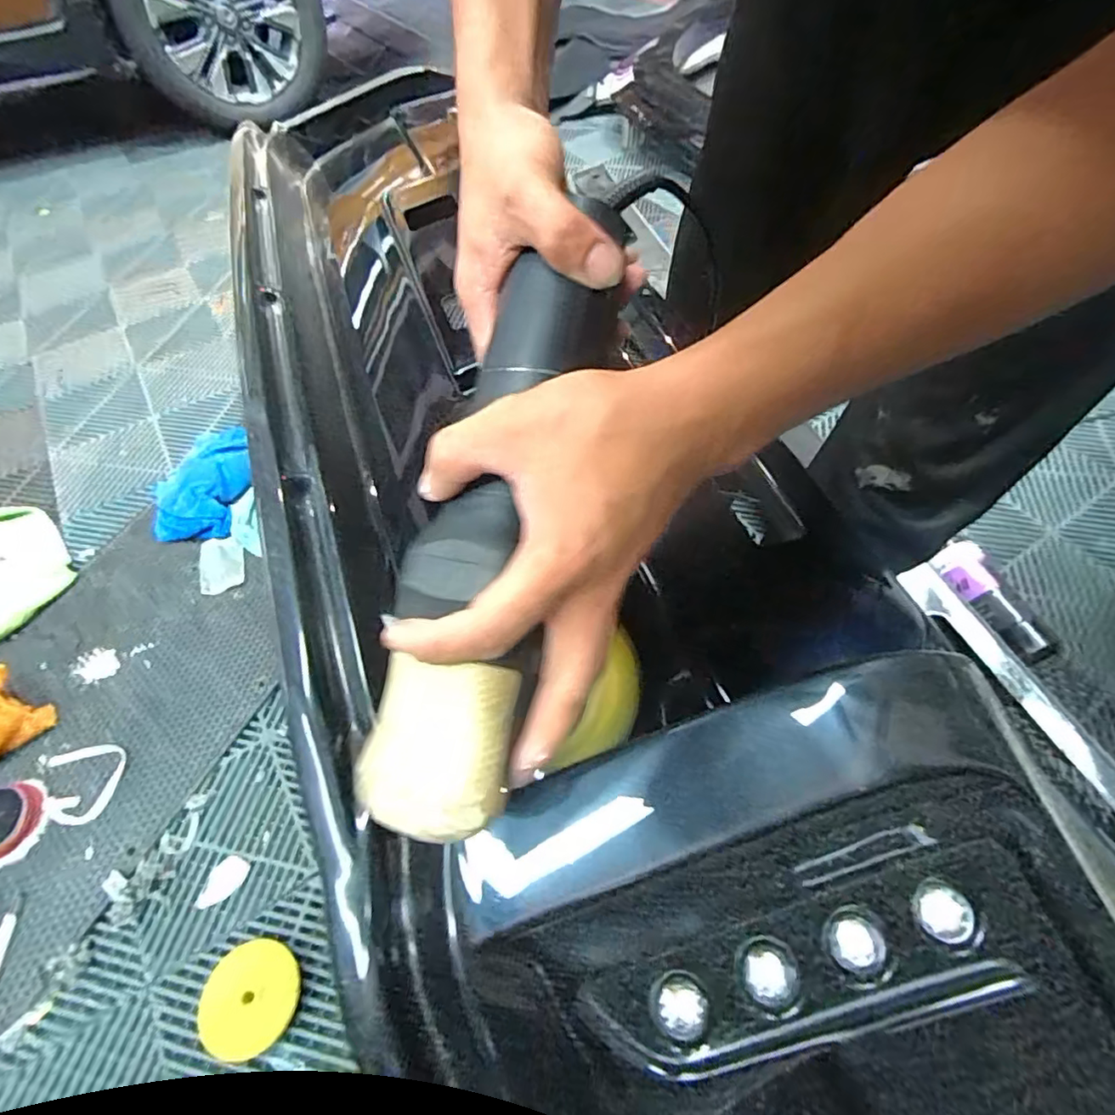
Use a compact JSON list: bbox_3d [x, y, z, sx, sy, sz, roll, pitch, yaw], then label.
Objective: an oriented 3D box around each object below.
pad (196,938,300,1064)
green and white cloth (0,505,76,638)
[{"bbox_3d":[-0.327,0.471,0.608,0.095,0.032,0.099,-2,56,1],"label":"pad"},{"bbox_3d":[-0.910,0.015,0.924,0.172,0.034,0.278,-36,62,-20],"label":"green and white cloth"}]

